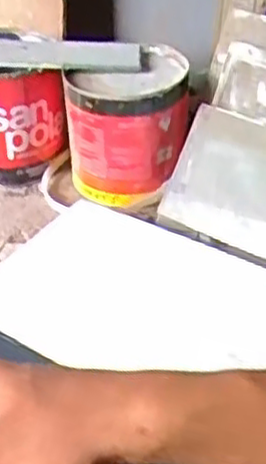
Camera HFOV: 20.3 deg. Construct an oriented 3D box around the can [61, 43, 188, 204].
[{"bbox_3d":[-0.003,-0.115,0.896,0.142,0.154,0.120,-10,38,-16],"label":"can"}]

